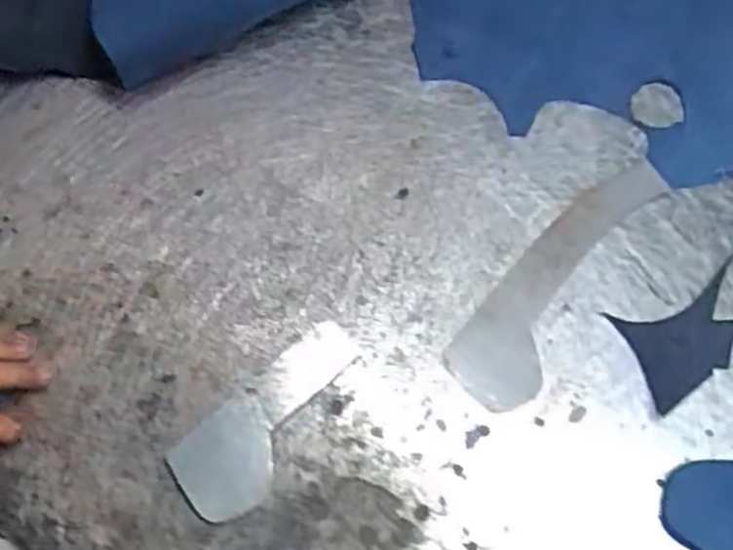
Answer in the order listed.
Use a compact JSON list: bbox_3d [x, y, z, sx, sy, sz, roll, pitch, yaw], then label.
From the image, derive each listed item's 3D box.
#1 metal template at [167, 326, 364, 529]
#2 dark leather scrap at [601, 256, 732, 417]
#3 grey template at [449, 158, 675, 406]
[{"bbox_3d":[-0.060,0.093,0.505,0.143,0.005,0.059,-42,70,-15],"label":"metal template"},{"bbox_3d":[0.231,0.039,0.537,0.106,0.004,0.075,-22,66,-7],"label":"dark leather scrap"},{"bbox_3d":[0.140,-0.001,0.556,0.061,0.006,0.225,34,72,17],"label":"grey template"}]

